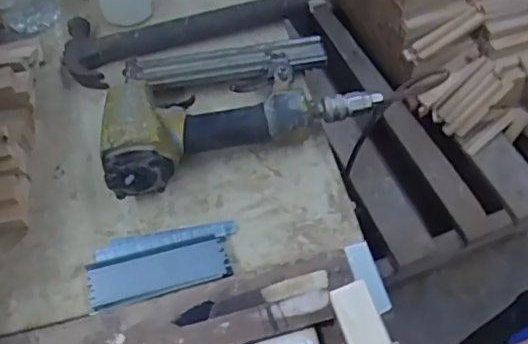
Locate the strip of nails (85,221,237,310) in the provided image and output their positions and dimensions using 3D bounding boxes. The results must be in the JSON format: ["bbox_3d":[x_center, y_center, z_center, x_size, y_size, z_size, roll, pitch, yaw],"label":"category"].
[{"bbox_3d":[-0.089,0.073,0.489,0.126,0.016,0.065,-13,55,-4],"label":"strip of nails"}]

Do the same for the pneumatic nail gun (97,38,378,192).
[{"bbox_3d":[-0.037,-0.082,0.560,0.259,0.065,0.162,-18,56,-7],"label":"pneumatic nail gun"}]

